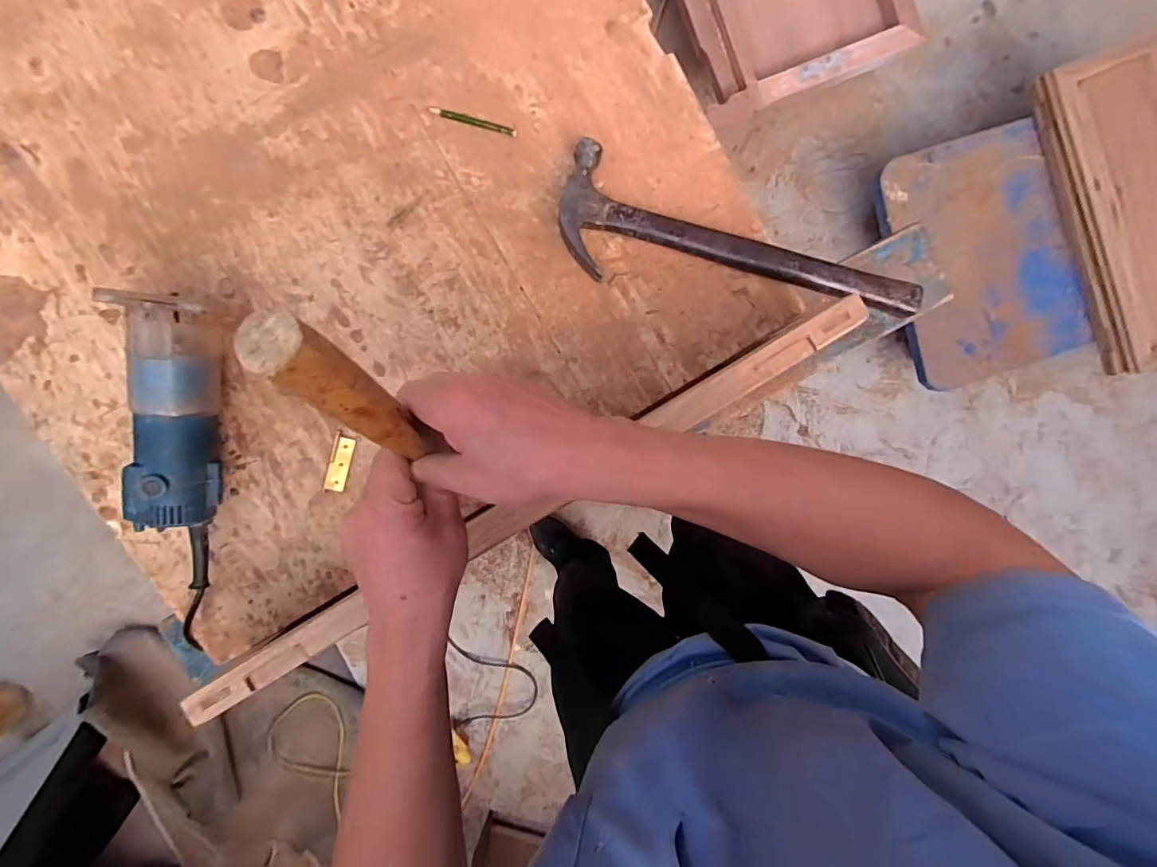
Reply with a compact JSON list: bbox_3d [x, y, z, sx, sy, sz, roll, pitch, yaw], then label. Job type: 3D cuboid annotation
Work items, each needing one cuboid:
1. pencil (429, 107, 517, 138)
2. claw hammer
[{"bbox_3d":[-0.111,-0.331,0.516,0.092,0.004,0.008,13,93,-6],"label":"pencil"},{"bbox_3d":[0.182,-0.208,0.533,0.402,0.027,0.122,10,94,-6],"label":"claw hammer"}]

